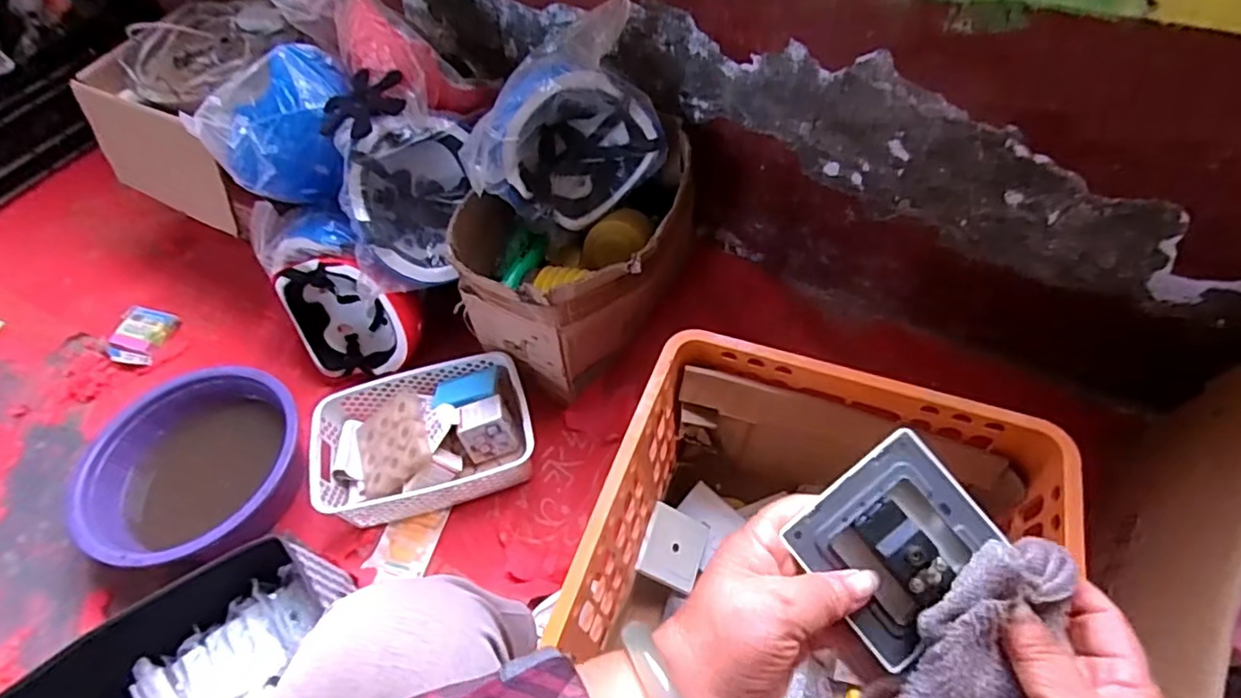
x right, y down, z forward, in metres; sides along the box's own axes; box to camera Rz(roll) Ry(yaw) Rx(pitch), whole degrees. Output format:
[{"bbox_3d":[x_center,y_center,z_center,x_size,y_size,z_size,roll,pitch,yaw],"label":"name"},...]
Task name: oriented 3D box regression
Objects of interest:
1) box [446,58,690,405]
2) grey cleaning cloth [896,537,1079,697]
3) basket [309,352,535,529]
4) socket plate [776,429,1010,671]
[{"bbox_3d":[-0.064,-0.182,0.847,0.275,0.366,0.353,19,60,17],"label":"box"},{"bbox_3d":[0.163,0.147,0.282,0.050,0.032,0.132,28,89,22],"label":"grey cleaning cloth"},{"bbox_3d":[-0.278,0.125,0.871,0.299,0.088,0.204,-14,56,-4],"label":"basket"},{"bbox_3d":[0.138,0.097,0.296,0.085,0.022,0.080,-41,83,-1],"label":"socket plate"}]

